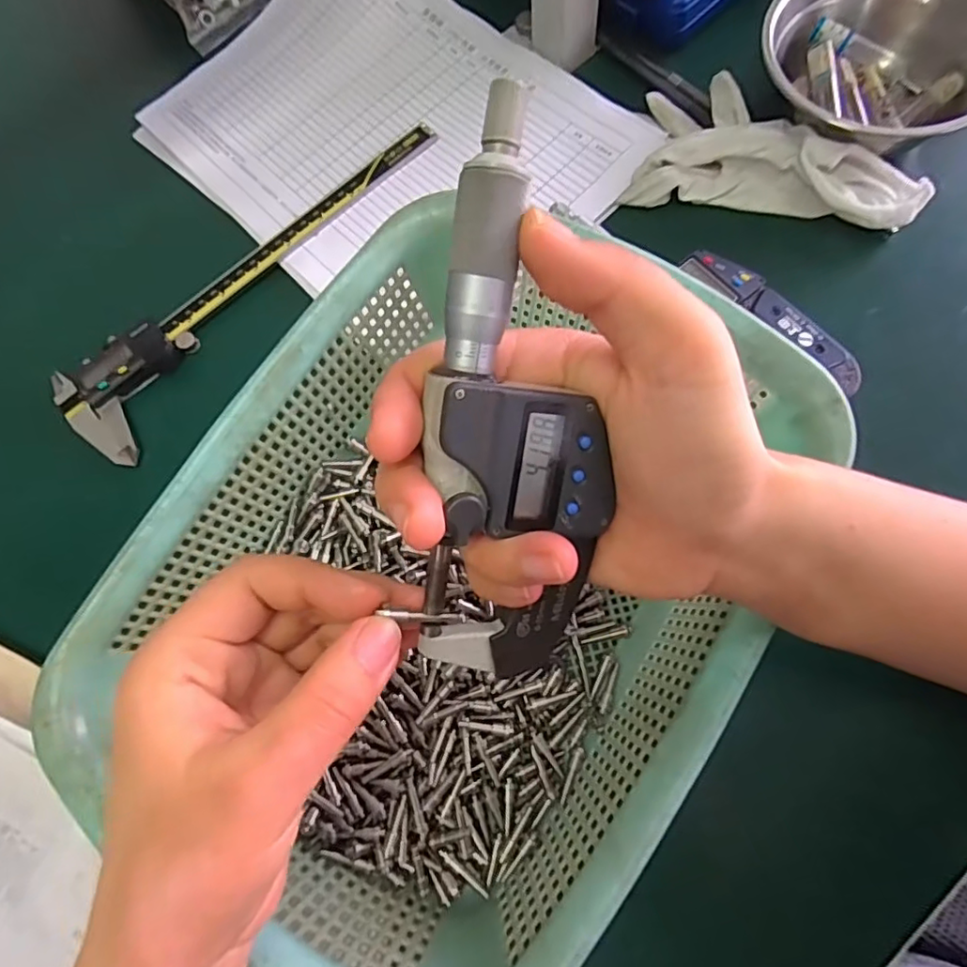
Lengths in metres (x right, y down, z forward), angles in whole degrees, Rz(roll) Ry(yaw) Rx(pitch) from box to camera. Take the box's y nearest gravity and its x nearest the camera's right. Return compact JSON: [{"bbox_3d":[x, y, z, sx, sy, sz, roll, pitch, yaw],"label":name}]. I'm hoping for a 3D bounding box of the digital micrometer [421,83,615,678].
[{"bbox_3d":[0.007,-0.014,0.158,0.052,0.024,0.155,-4,109,0],"label":"digital micrometer"}]

